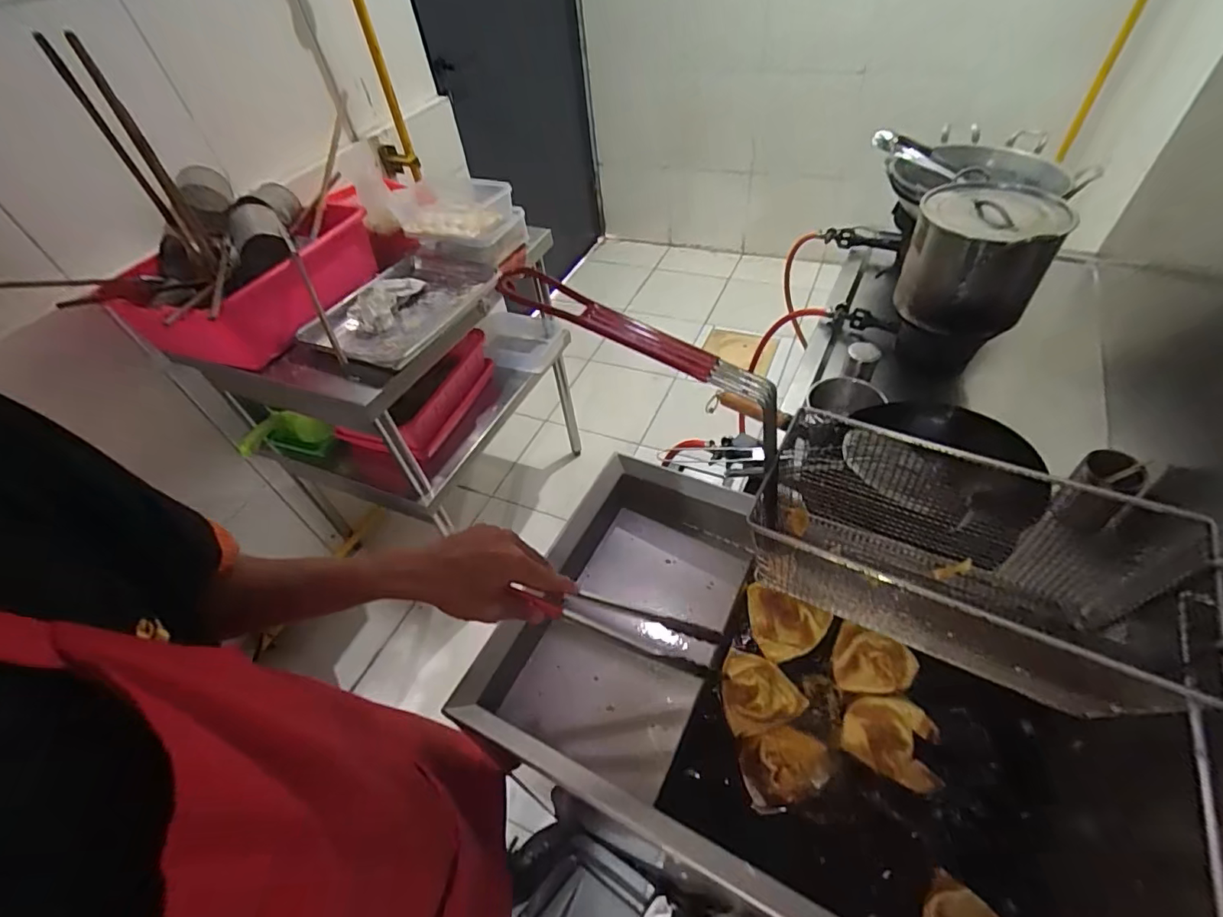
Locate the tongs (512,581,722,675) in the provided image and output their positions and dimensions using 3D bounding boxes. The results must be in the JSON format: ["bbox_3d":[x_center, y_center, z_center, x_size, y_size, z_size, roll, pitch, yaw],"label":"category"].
[{"bbox_3d":[0.016,0.167,0.521,0.215,0.022,0.049,21,48,-16],"label":"tongs"}]

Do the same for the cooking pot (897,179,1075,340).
[{"bbox_3d":[0.689,-0.377,1.015,0.215,0.222,0.210,-3,49,4],"label":"cooking pot"}]

